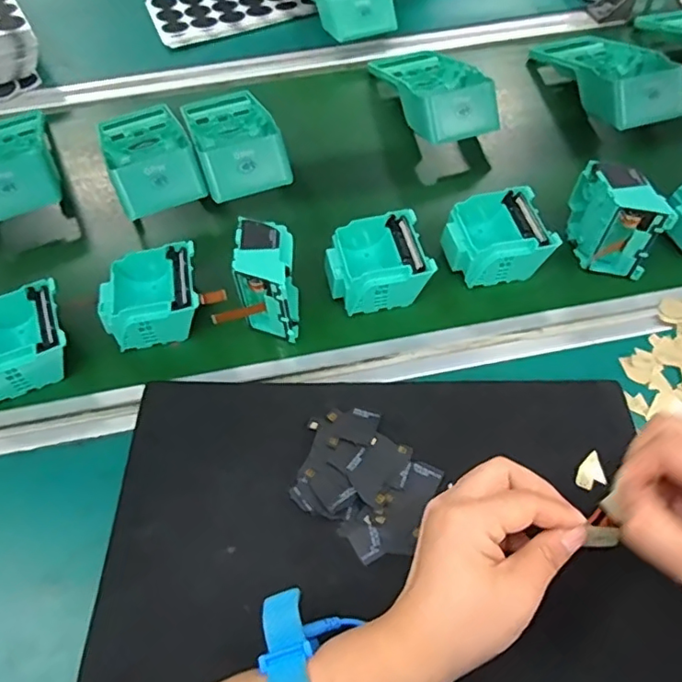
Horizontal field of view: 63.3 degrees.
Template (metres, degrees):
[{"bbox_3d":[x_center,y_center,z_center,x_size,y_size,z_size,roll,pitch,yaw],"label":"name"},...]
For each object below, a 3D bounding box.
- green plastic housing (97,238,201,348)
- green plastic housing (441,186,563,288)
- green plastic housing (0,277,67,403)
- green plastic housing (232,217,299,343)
[{"bbox_3d":[-0.156,-0.036,0.458,0.078,0.039,0.074,-13,52,-7],"label":"green plastic housing"},{"bbox_3d":[0.133,-0.089,0.482,0.083,0.039,0.076,-8,52,-3],"label":"green plastic housing"},{"bbox_3d":[-0.257,-0.001,0.440,0.077,0.042,0.077,-21,54,-13],"label":"green plastic housing"},{"bbox_3d":[-0.061,-0.046,0.434,0.051,0.070,0.066,-4,52,0],"label":"green plastic housing"}]

